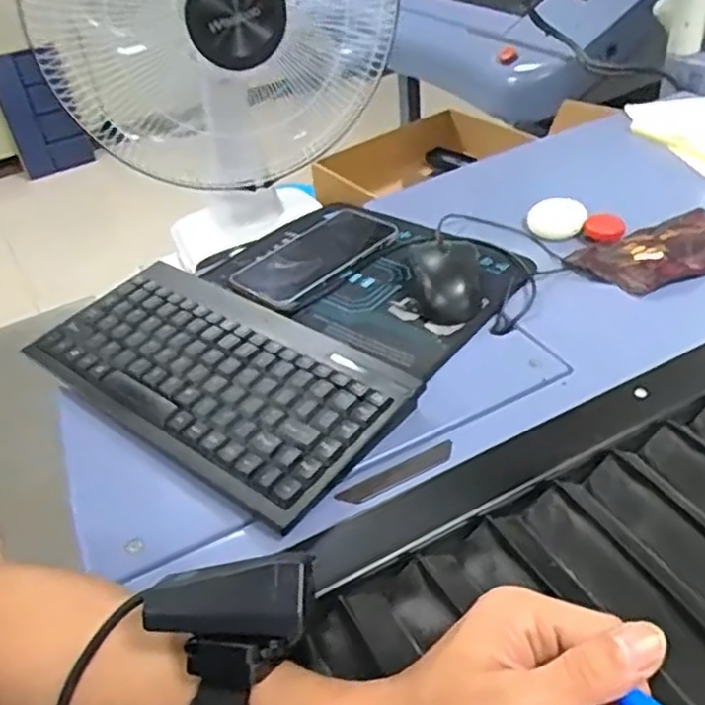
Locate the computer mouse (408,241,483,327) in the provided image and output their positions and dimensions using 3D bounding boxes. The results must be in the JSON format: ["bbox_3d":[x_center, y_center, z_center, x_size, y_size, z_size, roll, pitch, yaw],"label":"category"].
[{"bbox_3d":[0.080,-0.066,0.599,0.053,0.031,0.103,-5,40,2],"label":"computer mouse"}]

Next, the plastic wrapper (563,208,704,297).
[{"bbox_3d":[0.282,-0.096,0.638,0.144,0.013,0.112,-23,32,-12],"label":"plastic wrapper"}]

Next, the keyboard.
[{"bbox_3d":[-0.103,0.017,0.524,0.278,0.032,0.143,24,48,31],"label":"keyboard"}]

